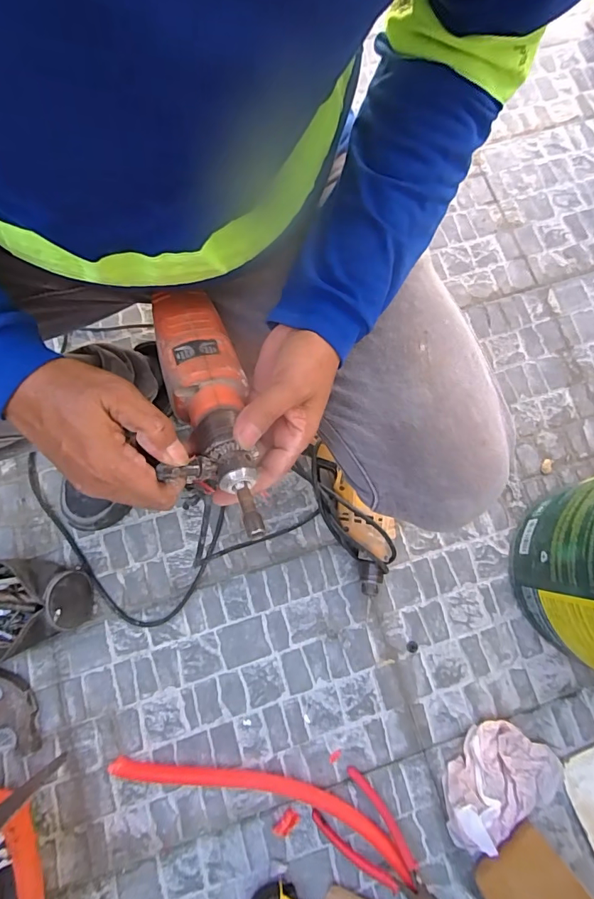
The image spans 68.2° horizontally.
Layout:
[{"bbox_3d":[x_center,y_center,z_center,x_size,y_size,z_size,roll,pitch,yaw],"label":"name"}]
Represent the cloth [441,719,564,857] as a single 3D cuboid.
[{"bbox_3d":[0.262,0.433,0.577,0.164,0.036,0.118,-26,79,-7],"label":"cloth"}]

